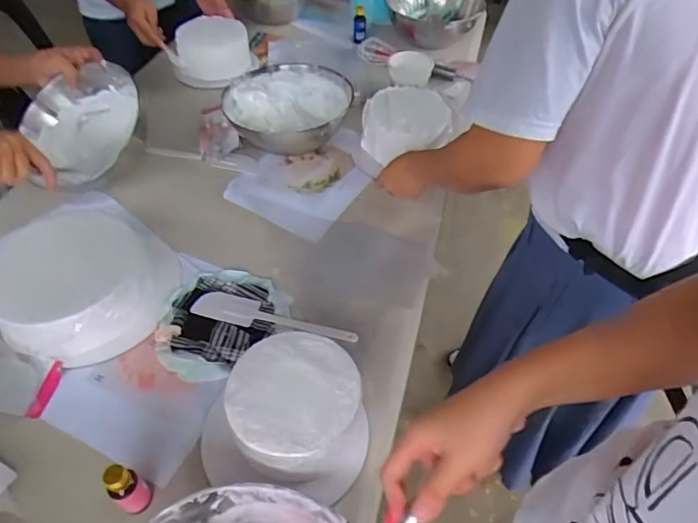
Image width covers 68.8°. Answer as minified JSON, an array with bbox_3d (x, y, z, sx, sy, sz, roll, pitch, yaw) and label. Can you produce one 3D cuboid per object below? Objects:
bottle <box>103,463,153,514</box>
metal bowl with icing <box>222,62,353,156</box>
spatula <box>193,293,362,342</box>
[{"bbox_3d":[-0.230,0.236,0.529,0.030,0.074,0.030,2,52,-2],"label":"bottle"},{"bbox_3d":[-0.125,-0.279,0.972,0.224,0.090,0.216,2,52,-2],"label":"metal bowl with icing"},{"bbox_3d":[-0.105,0.081,0.720,0.232,0.010,0.045,13,52,7],"label":"spatula"}]

